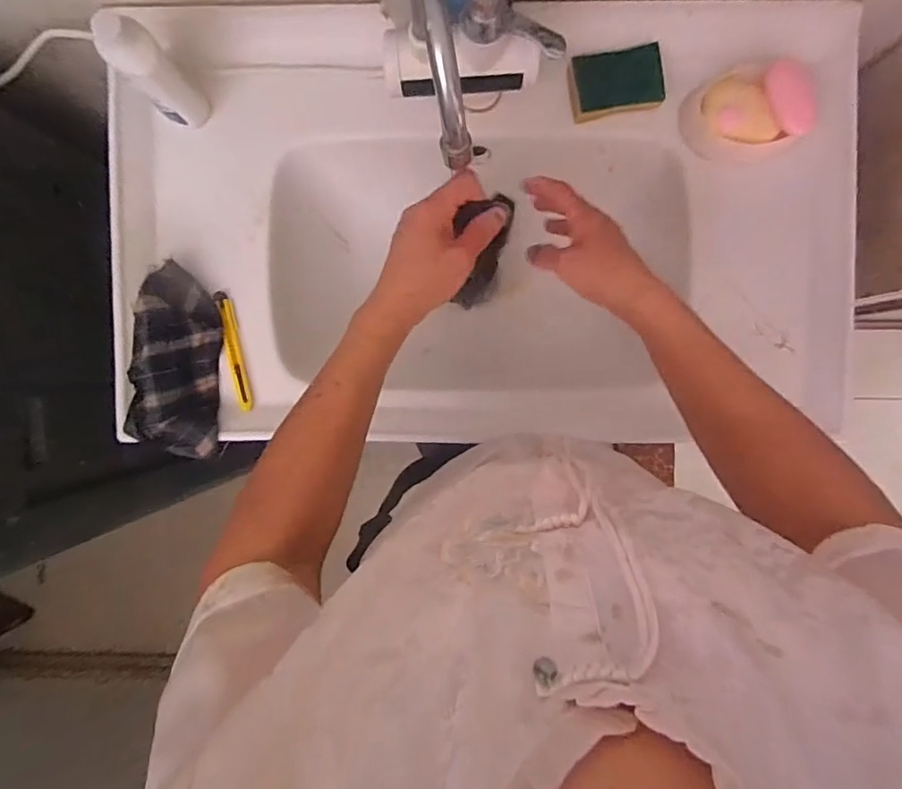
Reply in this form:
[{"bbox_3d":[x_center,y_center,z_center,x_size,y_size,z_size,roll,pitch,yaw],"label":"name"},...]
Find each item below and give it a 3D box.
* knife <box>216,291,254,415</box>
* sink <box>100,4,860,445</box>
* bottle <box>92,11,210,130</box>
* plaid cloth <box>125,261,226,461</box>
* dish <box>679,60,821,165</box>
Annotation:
[{"bbox_3d":[-0.252,-0.051,0.615,0.019,0.013,0.139,-12,92,2],"label":"knife"},{"bbox_3d":[0.031,-0.198,0.666,0.820,0.194,0.485,-2,92,2],"label":"sink"},{"bbox_3d":[-0.302,-0.327,0.538,0.056,0.131,0.048,44,93,0],"label":"bottle"},{"bbox_3d":[-0.315,-0.037,0.600,0.100,0.047,0.210,-2,92,2],"label":"plaid cloth"},{"bbox_3d":[0.325,-0.303,0.562,0.136,0.037,0.090,1,92,2],"label":"dish"}]

